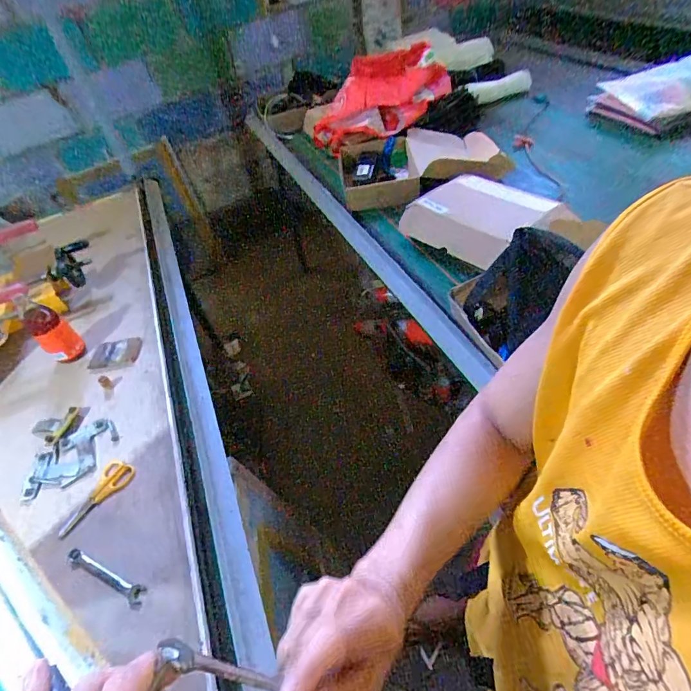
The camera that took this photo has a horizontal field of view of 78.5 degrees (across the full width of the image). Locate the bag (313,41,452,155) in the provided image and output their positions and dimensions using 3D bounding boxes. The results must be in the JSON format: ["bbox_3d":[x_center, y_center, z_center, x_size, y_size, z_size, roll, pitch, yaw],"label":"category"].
[{"bbox_3d":[0.137,-0.855,1.449,0.365,0.205,0.485,10,51,20],"label":"bag"}]

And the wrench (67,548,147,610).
[{"bbox_3d":[-0.337,0.323,0.594,0.147,0.012,0.023,14,53,23],"label":"wrench"}]

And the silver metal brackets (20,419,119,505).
[{"bbox_3d":[-0.472,0.196,0.723,0.096,0.017,0.166,32,61,33],"label":"silver metal brackets"}]

